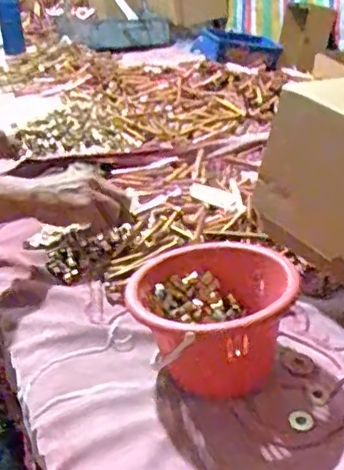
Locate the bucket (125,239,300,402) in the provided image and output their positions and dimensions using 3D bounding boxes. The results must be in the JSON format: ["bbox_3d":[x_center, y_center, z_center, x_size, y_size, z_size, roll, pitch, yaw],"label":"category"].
[{"bbox_3d":[0.040,0.087,0.657,0.163,0.118,0.160,-3,31,2],"label":"bucket"}]

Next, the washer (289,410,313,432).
[{"bbox_3d":[0.130,0.187,0.612,0.023,0.004,0.025,-3,31,2],"label":"washer"}]

